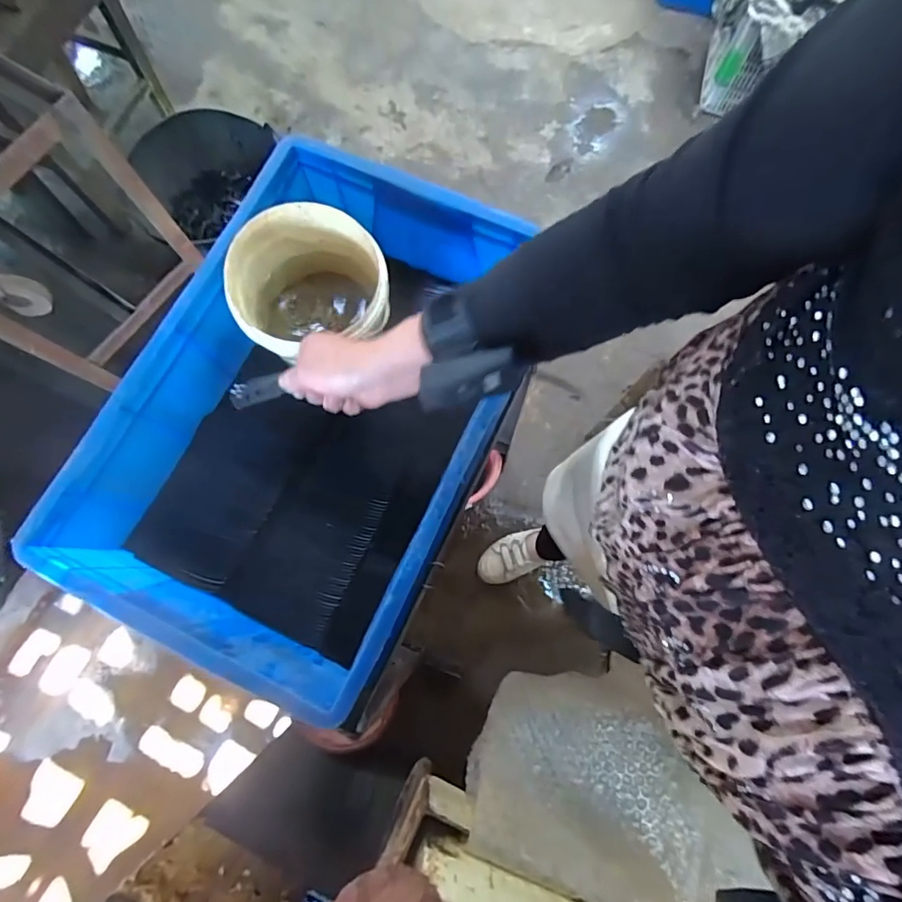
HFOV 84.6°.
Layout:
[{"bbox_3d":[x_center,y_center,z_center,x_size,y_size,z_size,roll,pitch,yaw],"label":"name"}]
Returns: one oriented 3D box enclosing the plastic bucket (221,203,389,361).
[{"bbox_3d":[-0.150,-0.168,0.559,0.155,0.145,0.142,-1,74,5],"label":"plastic bucket"}]

